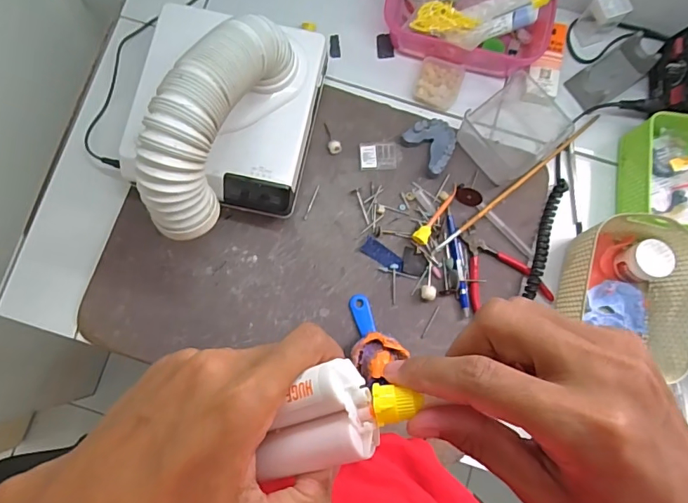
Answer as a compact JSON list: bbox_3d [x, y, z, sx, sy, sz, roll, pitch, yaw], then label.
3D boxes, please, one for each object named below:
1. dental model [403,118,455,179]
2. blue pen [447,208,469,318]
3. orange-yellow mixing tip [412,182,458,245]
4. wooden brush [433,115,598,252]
[{"bbox_3d":[0.110,-0.130,0.564,0.052,0.019,0.064,-37,84,-6],"label":"dental model"},{"bbox_3d":[0.137,0.012,0.552,0.015,0.014,0.126,-8,82,-2],"label":"blue pen"},{"bbox_3d":[0.111,-0.046,0.554,0.019,0.015,0.084,34,83,4],"label":"orange-yellow mixing tip"},{"bbox_3d":[0.213,-0.083,0.562,0.266,0.009,0.008,-39,84,-4],"label":"wooden brush"}]

